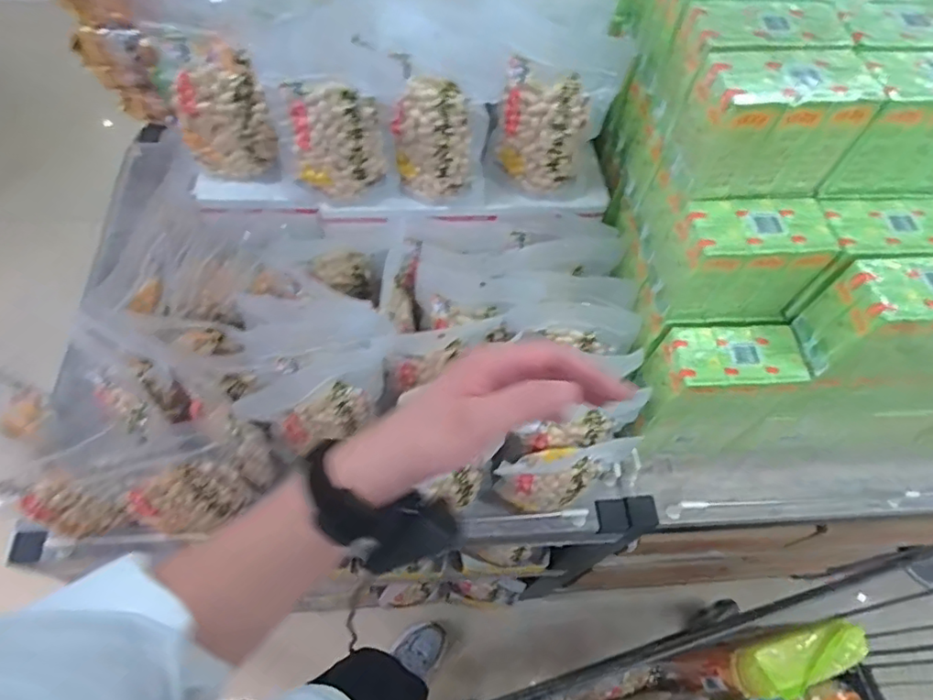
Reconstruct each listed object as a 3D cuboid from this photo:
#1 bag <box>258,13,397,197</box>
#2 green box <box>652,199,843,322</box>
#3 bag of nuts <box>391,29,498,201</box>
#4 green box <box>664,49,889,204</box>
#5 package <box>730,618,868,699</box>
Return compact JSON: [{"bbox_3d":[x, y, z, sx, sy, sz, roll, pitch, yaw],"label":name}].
[{"bbox_3d":[-0.153,-0.241,0.686,0.110,0.147,0.030,-8,59,-6],"label":"bag"},{"bbox_3d":[0.307,-0.101,0.641,0.164,0.124,0.083,-5,59,-4],"label":"green box"},{"bbox_3d":[-0.034,-0.255,0.706,0.109,0.139,0.050,21,61,12],"label":"bag of nuts"},{"bbox_3d":[0.307,-0.229,0.581,0.153,0.120,0.083,-5,59,-4],"label":"green box"},{"bbox_3d":[0.495,0.450,0.831,0.230,0.050,0.067,-3,57,-23],"label":"package"}]

